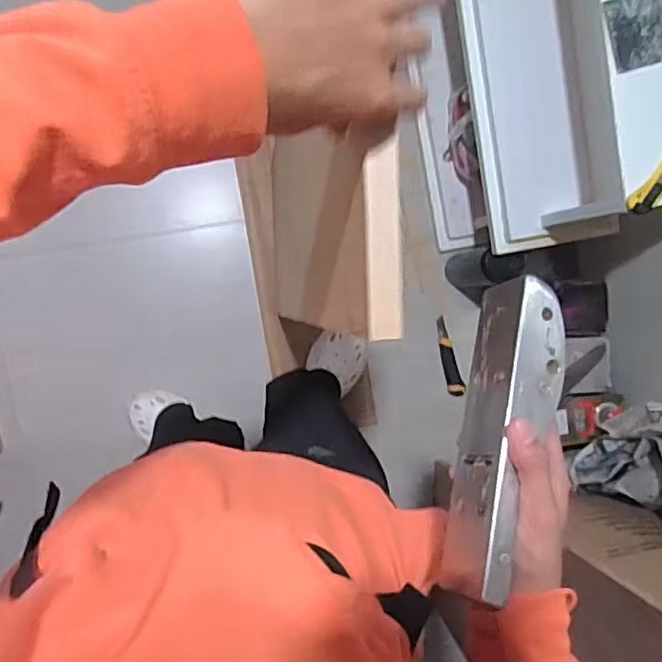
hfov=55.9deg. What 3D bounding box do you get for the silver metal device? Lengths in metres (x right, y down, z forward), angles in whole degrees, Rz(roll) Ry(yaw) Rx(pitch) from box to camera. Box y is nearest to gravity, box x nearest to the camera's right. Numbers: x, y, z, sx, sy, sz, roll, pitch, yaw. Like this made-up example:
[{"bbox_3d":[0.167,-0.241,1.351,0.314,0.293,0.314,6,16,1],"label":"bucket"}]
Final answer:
[{"bbox_3d":[0.113,0.065,0.404,0.047,0.043,0.200,17,76,-9],"label":"silver metal device"}]

